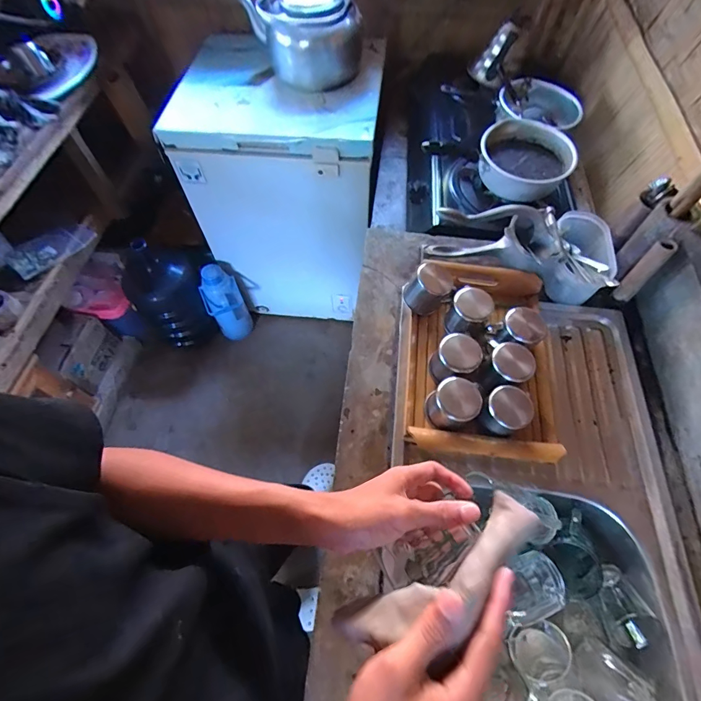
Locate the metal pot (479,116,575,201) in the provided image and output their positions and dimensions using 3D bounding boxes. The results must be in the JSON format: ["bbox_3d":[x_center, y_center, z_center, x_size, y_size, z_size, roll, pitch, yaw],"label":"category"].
[{"bbox_3d":[0.381,-0.417,0.857,0.187,0.065,0.182,0,61,0],"label":"metal pot"}]

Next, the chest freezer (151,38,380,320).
[{"bbox_3d":[-0.225,-0.563,1.456,0.637,0.783,0.492,10,62,6],"label":"chest freezer"}]

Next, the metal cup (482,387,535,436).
[{"bbox_3d":[0.223,0.091,0.571,0.059,0.069,0.054,0,61,0],"label":"metal cup"}]

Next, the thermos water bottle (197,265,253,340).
[{"bbox_3d":[-0.483,-0.166,1.547,0.140,0.331,0.106,-25,64,-13],"label":"thermos water bottle"}]

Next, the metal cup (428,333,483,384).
[{"bbox_3d":[0.165,0.023,0.618,0.069,0.072,0.072,0,61,0],"label":"metal cup"}]

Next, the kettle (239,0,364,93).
[{"bbox_3d":[-0.110,-0.838,1.062,0.274,0.217,0.196,10,62,6],"label":"kettle"}]

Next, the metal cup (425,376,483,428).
[{"bbox_3d":[0.155,0.082,0.587,0.070,0.068,0.066,0,61,0],"label":"metal cup"}]

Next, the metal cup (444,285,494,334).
[{"bbox_3d":[0.197,-0.065,0.652,0.061,0.052,0.064,0,61,0],"label":"metal cup"}]

